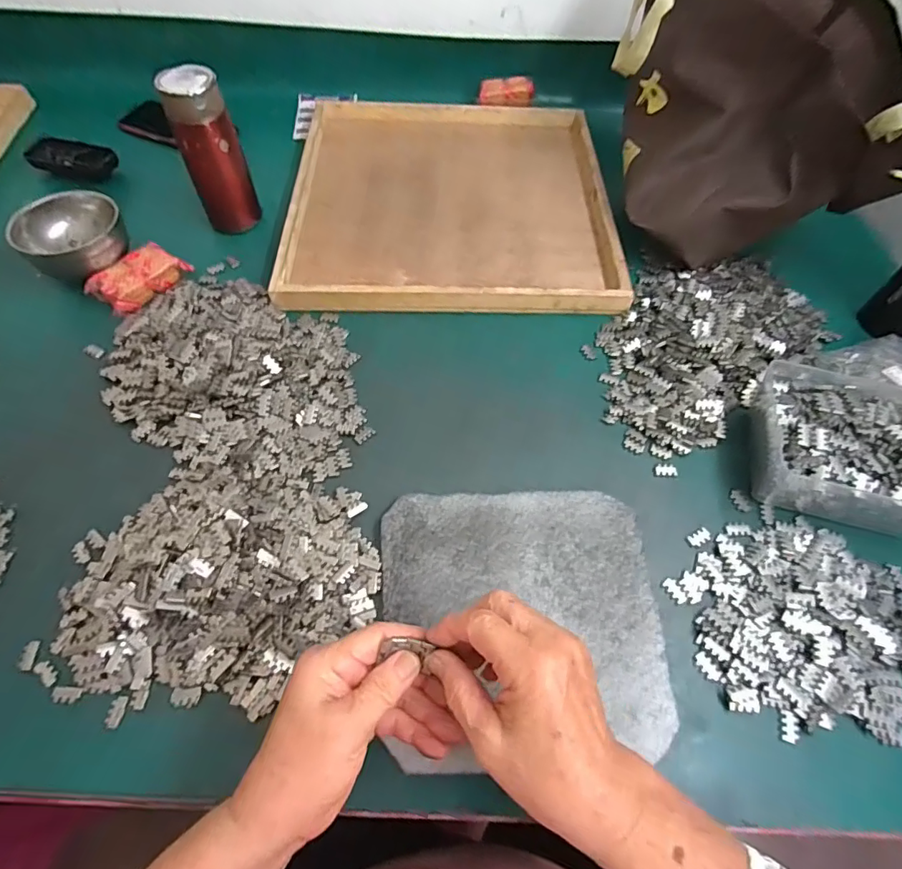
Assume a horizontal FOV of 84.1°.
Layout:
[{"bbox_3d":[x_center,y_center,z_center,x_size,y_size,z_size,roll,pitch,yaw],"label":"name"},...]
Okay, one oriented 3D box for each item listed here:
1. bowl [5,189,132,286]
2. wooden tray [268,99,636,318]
[{"bbox_3d":[-0.421,-0.221,0.567,0.103,0.058,0.103,1,60,-2],"label":"bowl"},{"bbox_3d":[0.000,-0.314,0.653,0.397,0.025,0.411,0,60,-3],"label":"wooden tray"}]

